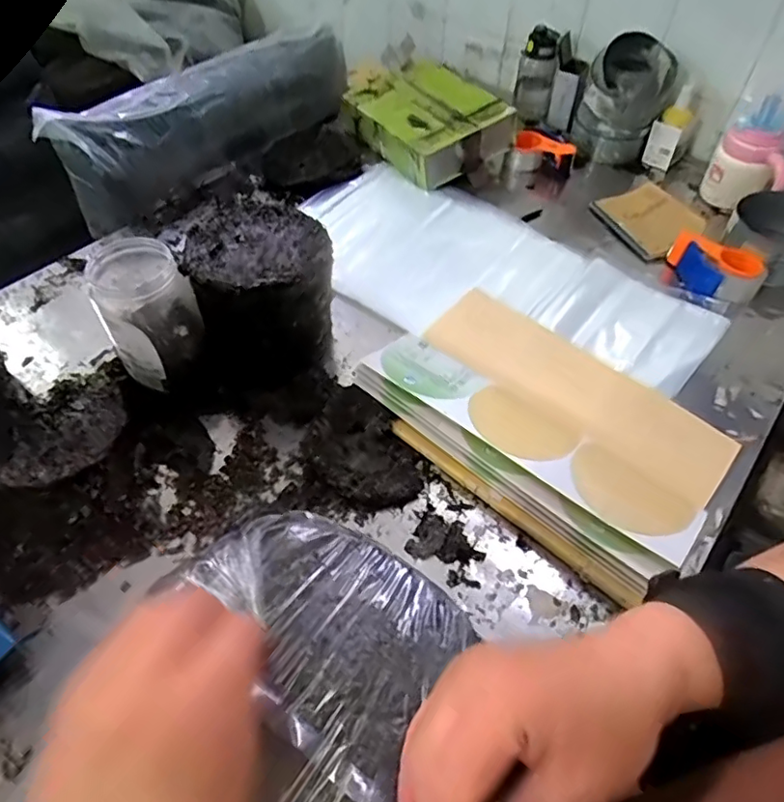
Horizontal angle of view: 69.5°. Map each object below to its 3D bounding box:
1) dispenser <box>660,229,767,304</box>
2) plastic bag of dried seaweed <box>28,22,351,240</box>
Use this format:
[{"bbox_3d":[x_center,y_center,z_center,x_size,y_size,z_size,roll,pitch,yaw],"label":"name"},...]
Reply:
[{"bbox_3d":[0.595,-0.242,1.035,0.168,0.073,0.104,22,54,15],"label":"dispenser"},{"bbox_3d":[-0.368,-0.619,1.217,0.147,0.236,0.703,35,58,23],"label":"plastic bag of dried seaweed"}]

